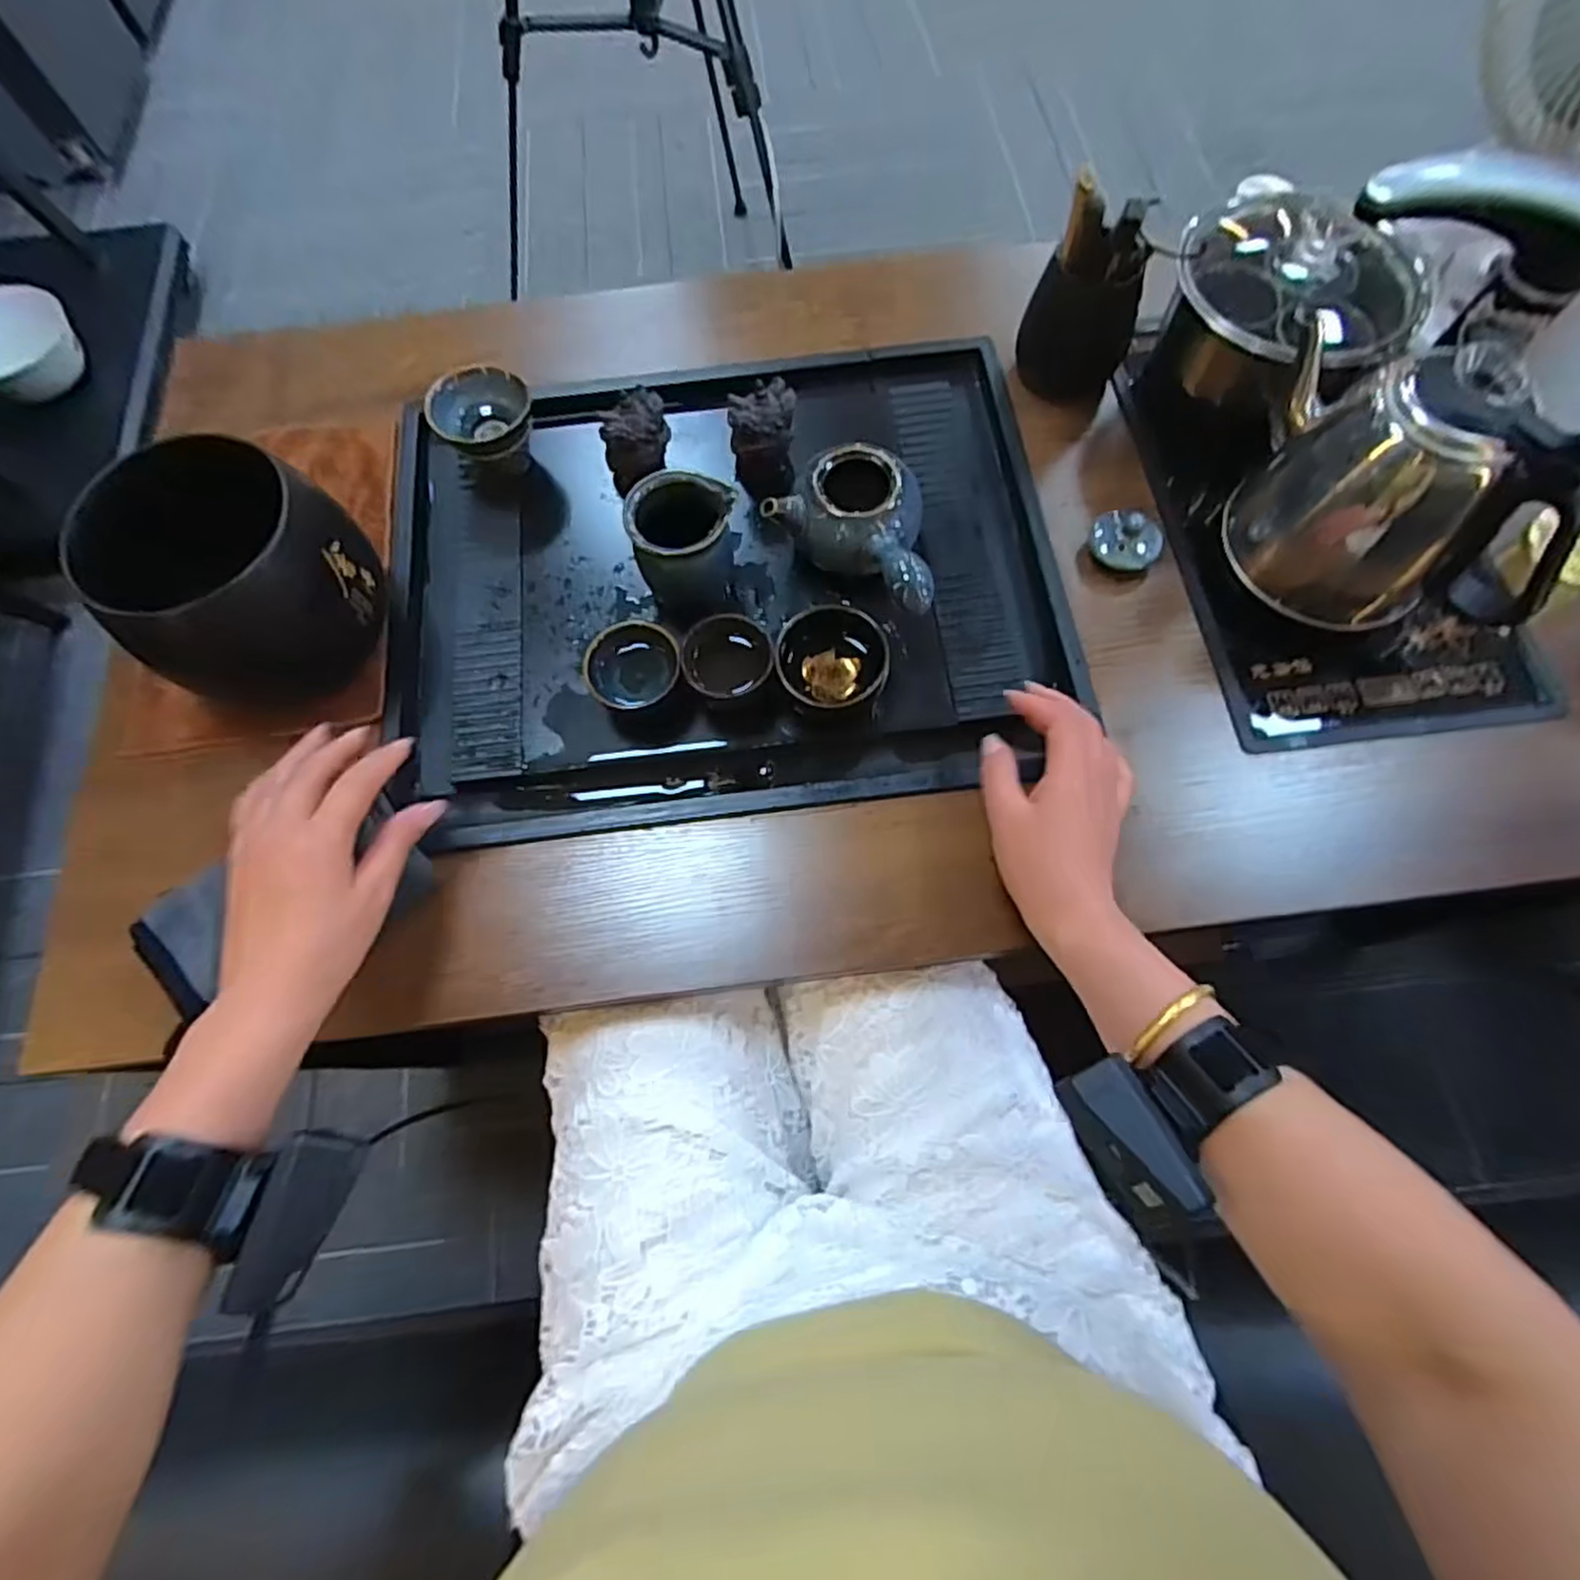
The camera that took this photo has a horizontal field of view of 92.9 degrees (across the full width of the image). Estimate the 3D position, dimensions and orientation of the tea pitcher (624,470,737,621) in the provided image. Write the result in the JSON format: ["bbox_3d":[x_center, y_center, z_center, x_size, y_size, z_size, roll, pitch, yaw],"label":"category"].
[{"bbox_3d":[-0.072,-0.166,0.518,0.064,0.085,0.059,0,70,1],"label":"tea pitcher"}]

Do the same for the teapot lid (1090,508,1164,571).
[{"bbox_3d":[0.246,-0.187,0.542,0.047,0.034,0.050,0,70,1],"label":"teapot lid"}]

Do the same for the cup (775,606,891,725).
[{"bbox_3d":[0.031,-0.085,0.503,0.068,0.053,0.063,0,70,1],"label":"cup"}]

